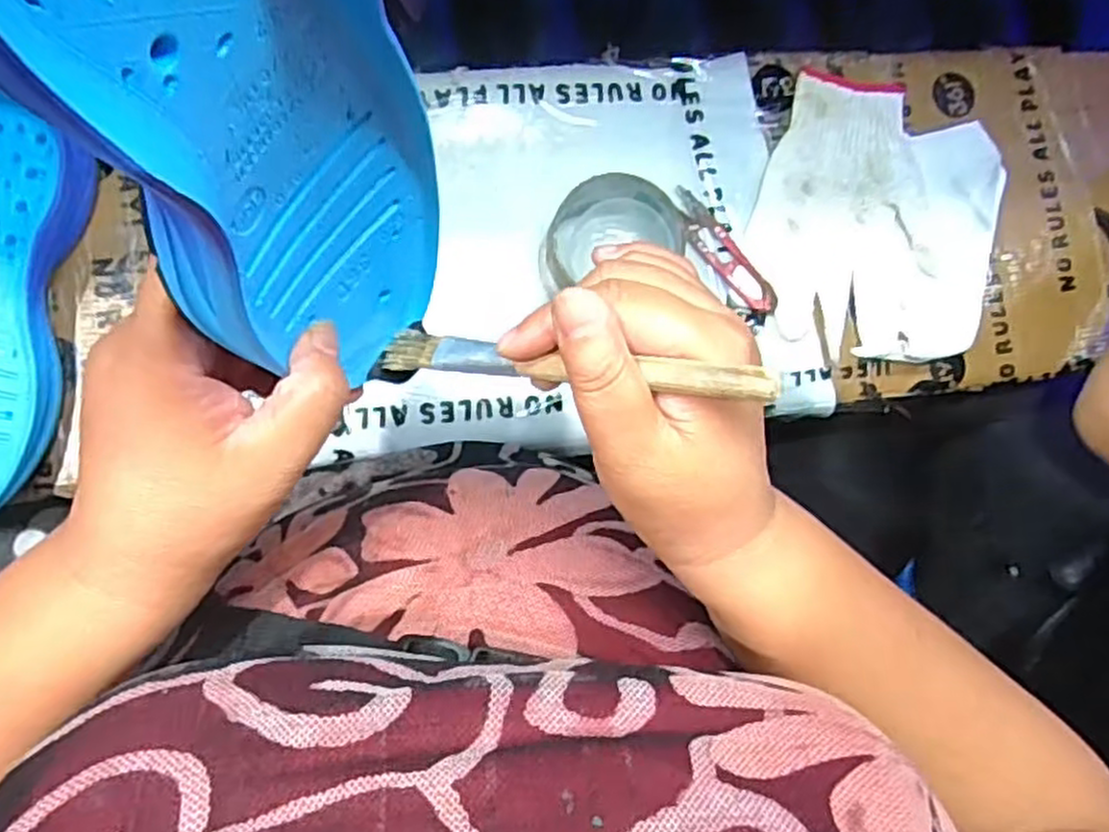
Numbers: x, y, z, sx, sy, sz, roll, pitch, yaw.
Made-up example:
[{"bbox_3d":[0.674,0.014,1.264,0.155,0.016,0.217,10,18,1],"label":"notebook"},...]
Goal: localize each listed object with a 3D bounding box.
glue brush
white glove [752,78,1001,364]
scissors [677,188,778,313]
[{"bbox_3d":[-0.001,-0.018,0.263,0.157,0.004,0.014,7,83,32],"label":"glue brush"},{"bbox_3d":[0.220,-0.134,0.520,0.159,0.028,0.179,9,84,-8],"label":"white glove"},{"bbox_3d":[0.113,-0.111,0.508,0.024,0.008,0.101,-38,92,-10],"label":"scissors"}]

